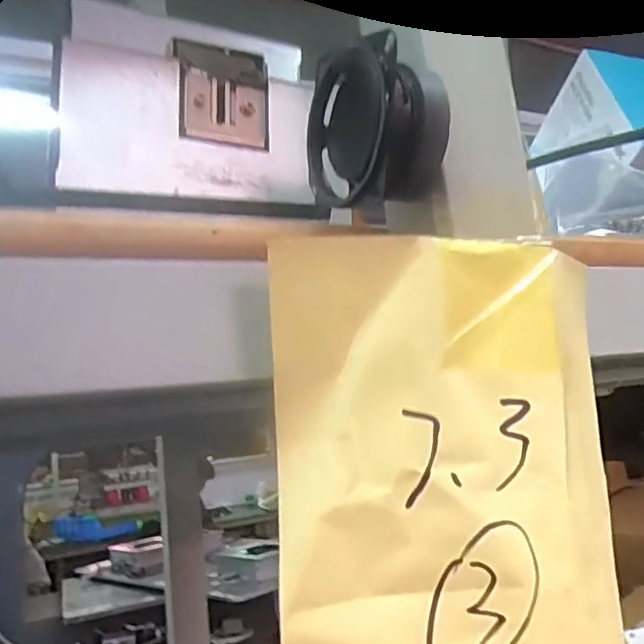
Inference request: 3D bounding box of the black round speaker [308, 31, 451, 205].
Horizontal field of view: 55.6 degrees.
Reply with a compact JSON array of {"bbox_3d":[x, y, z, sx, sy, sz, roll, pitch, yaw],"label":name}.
[{"bbox_3d":[0.017,-0.064,0.205,0.027,0.053,0.047,-1,-11,-26],"label":"black round speaker"}]

